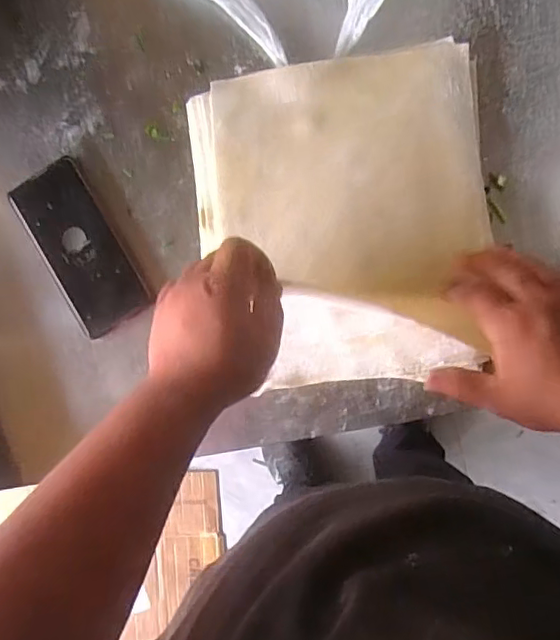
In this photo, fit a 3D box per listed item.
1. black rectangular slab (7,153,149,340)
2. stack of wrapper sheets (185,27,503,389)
[{"bbox_3d":[-0.189,-0.068,0.542,0.071,0.009,0.160,-30,88,7],"label":"black rectangular slab"},{"bbox_3d":[0.054,-0.086,0.508,0.249,0.015,0.277,-6,91,7],"label":"stack of wrapper sheets"}]

